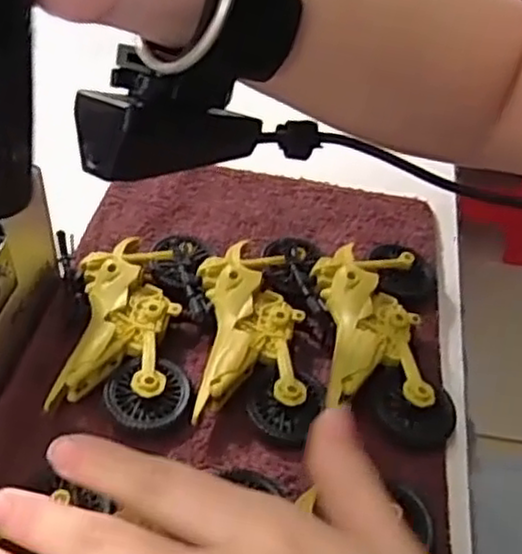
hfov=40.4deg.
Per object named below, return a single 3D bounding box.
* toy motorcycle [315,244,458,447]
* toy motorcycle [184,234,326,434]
[{"bbox_3d":[0.057,0.023,0.338,0.060,0.024,0.110,5,43,0],"label":"toy motorcycle"},{"bbox_3d":[-0.002,0.021,0.333,0.065,0.024,0.106,2,44,-3],"label":"toy motorcycle"}]

